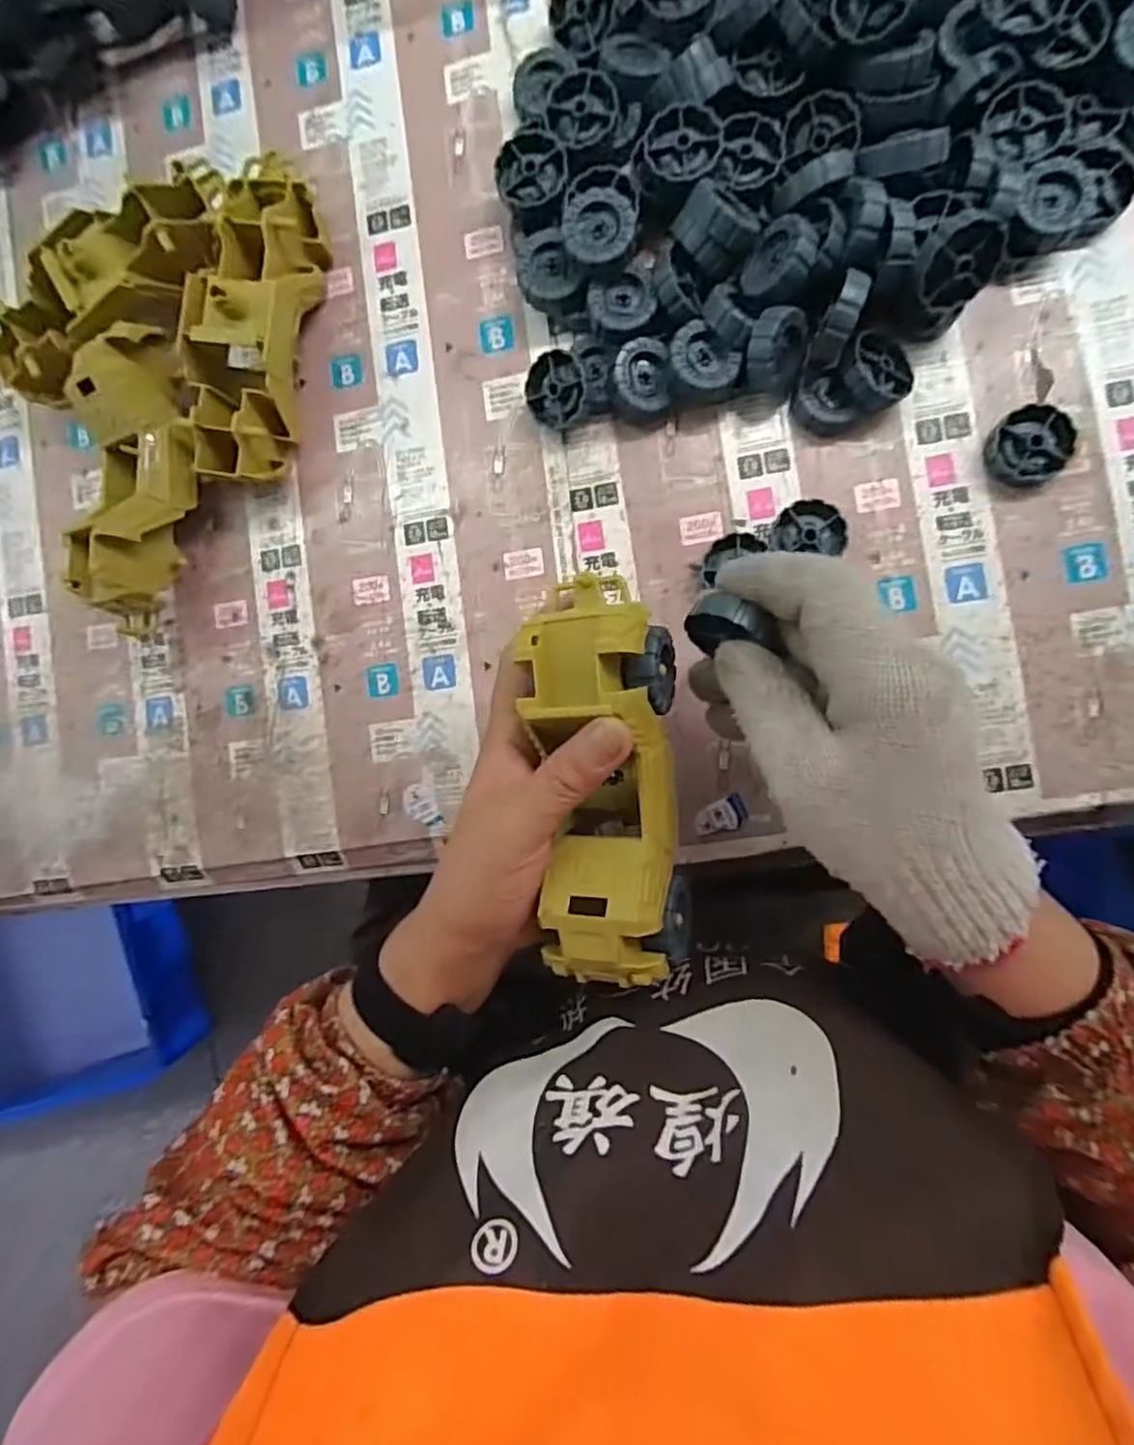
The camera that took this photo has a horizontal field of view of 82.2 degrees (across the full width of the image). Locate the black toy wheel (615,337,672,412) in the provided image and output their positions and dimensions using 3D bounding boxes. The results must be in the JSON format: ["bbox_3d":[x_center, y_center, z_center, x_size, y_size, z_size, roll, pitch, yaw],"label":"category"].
[{"bbox_3d":[0.041,-0.187,0.350,0.028,0.012,0.035,-5,88,9],"label":"black toy wheel"}]

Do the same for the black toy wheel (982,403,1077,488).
[{"bbox_3d":[0.238,-0.143,0.337,0.037,0.012,0.038,0,89,9],"label":"black toy wheel"}]

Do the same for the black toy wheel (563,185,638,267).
[{"bbox_3d":[0.018,-0.253,0.337,0.036,0.016,0.038,0,90,8],"label":"black toy wheel"}]

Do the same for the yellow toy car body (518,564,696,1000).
[{"bbox_3d":[0.018,0.024,0.279,0.061,0.049,0.170,-4,93,9],"label":"yellow toy car body"}]

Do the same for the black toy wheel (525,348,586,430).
[{"bbox_3d":[-0.004,-0.181,0.356,0.038,0.011,0.038,-4,104,34],"label":"black toy wheel"}]

